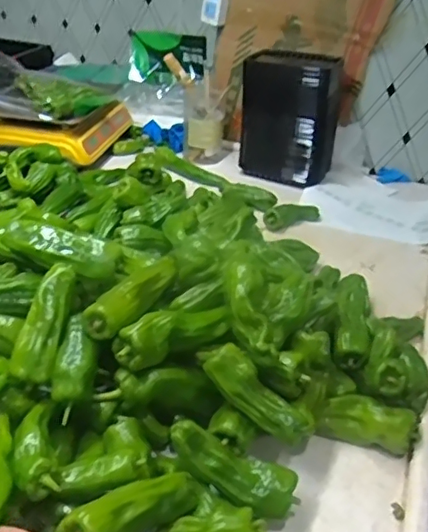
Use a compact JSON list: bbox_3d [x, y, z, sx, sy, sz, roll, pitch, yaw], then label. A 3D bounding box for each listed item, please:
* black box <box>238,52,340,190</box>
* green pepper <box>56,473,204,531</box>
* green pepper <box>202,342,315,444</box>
[{"bbox_3d":[0.170,-0.330,1.261,0.198,0.230,0.162,15,33,17],"label":"black box"},{"bbox_3d":[-0.063,0.212,0.497,0.041,0.027,0.144,32,21,37],"label":"green pepper"},{"bbox_3d":[0.048,0.136,0.597,0.130,0.032,0.043,41,37,0],"label":"green pepper"}]

